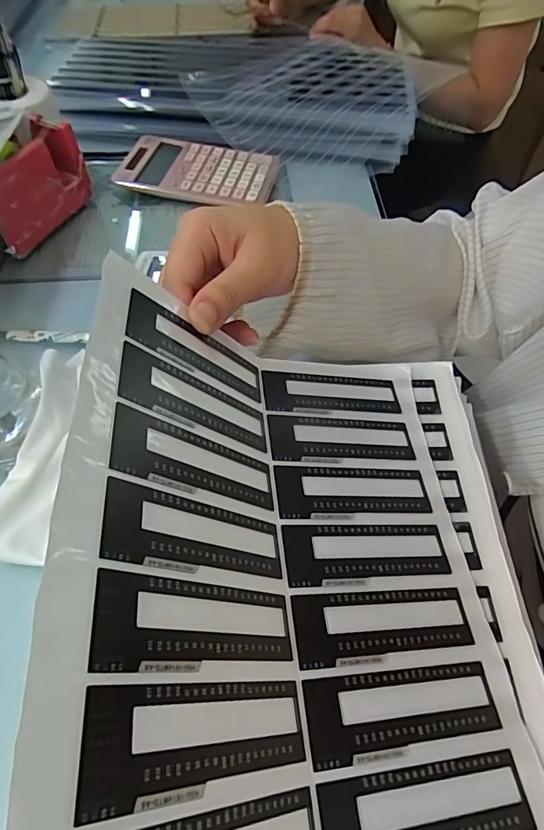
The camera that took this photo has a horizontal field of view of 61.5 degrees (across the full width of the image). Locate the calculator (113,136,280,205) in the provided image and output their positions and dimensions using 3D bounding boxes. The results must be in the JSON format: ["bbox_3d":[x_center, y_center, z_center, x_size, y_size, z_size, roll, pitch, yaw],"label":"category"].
[{"bbox_3d":[-0.085,-0.288,0.534,0.177,0.013,0.103,10,57,5],"label":"calculator"}]

